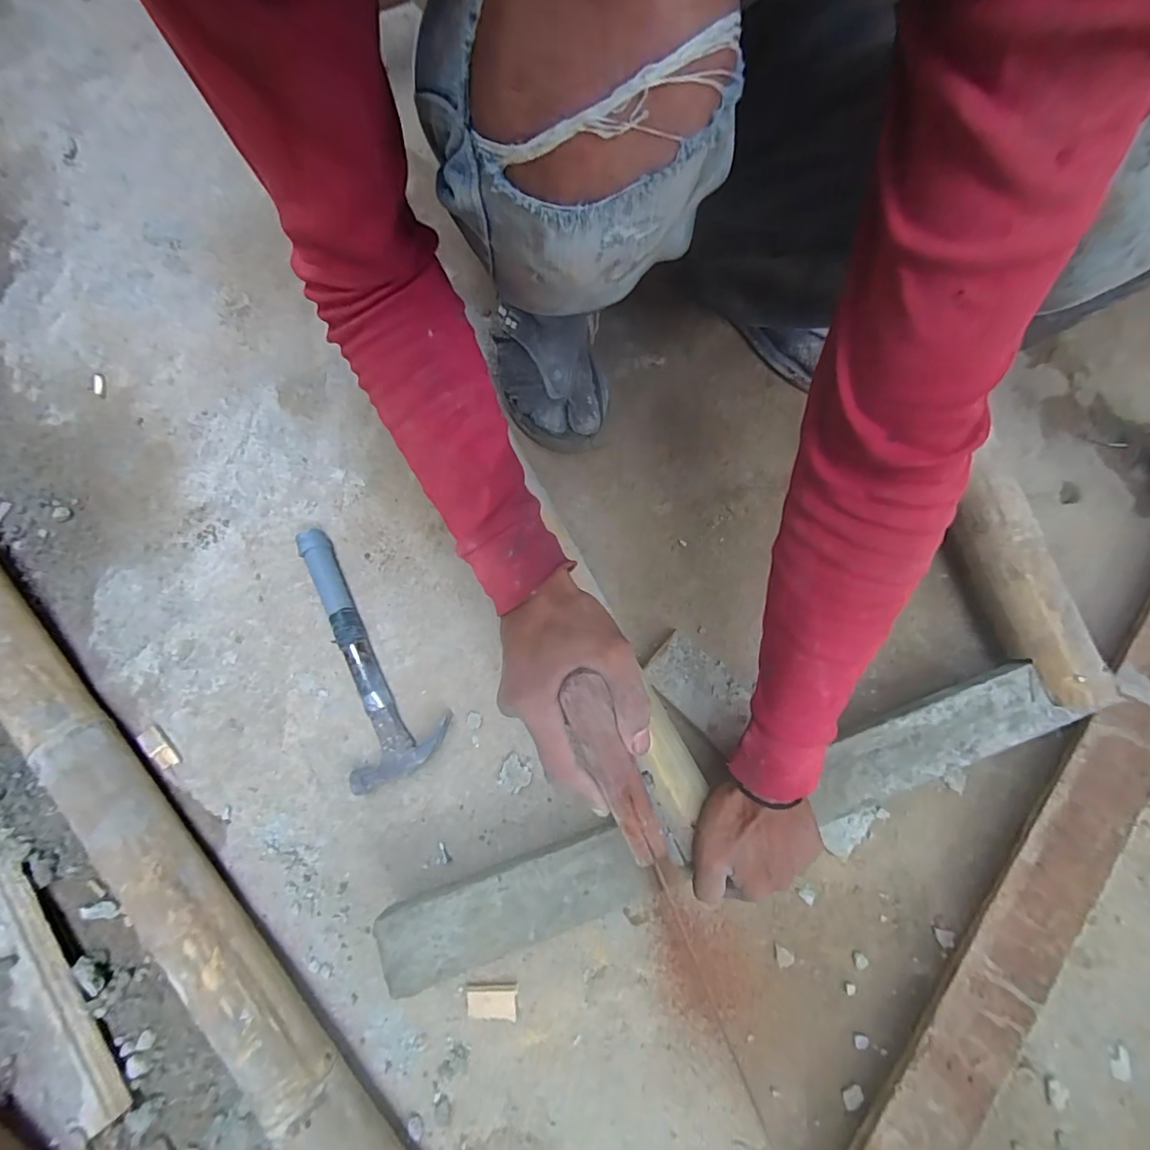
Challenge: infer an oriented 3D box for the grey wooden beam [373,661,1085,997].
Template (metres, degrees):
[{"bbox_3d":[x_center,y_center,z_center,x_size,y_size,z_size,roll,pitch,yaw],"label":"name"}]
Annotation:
[{"bbox_3d":[0.142,0.207,0.434,0.625,0.035,0.067,-19,79,-1],"label":"grey wooden beam"}]

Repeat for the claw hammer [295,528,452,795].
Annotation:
[{"bbox_3d":[-0.228,0.077,0.521,0.098,0.029,0.268,-29,79,-5],"label":"claw hammer"}]

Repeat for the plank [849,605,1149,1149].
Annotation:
[{"bbox_3d":[0.447,0.248,0.463,0.065,0.060,0.748,36,83,8],"label":"plank"}]

